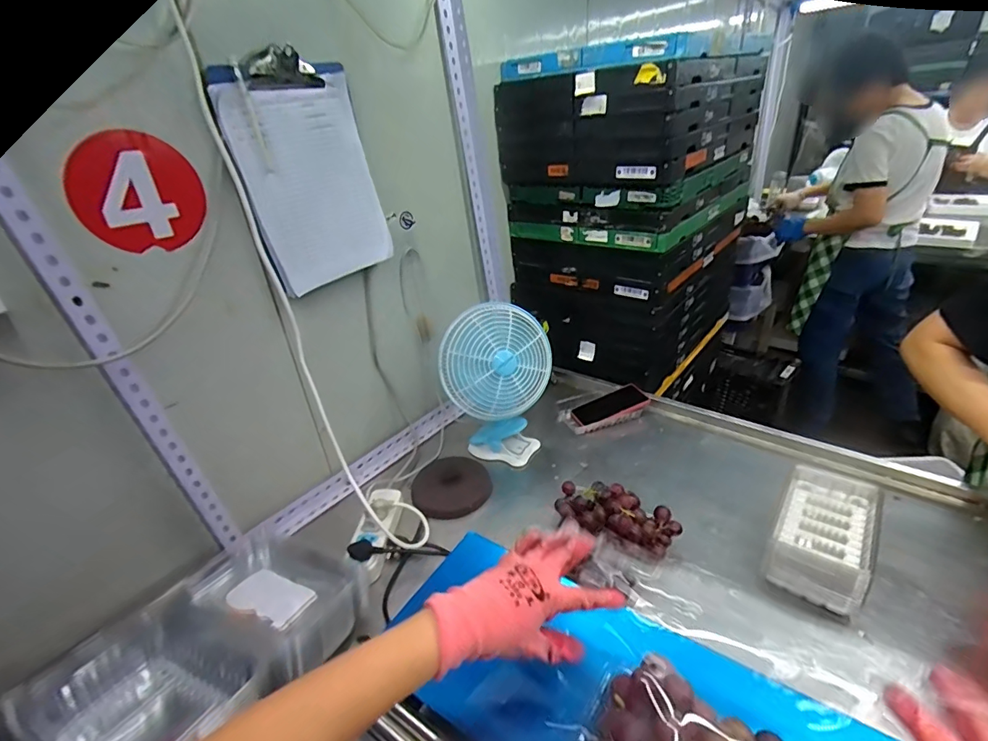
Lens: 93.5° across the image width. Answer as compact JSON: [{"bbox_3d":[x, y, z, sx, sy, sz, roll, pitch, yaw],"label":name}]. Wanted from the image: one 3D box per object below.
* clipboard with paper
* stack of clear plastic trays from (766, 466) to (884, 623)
[{"bbox_3d":[-0.263,-0.268,0.675,0.028,0.312,0.214,19,44,27],"label":"clipboard with paper"},{"bbox_3d":[0.473,0.237,0.670,0.113,0.087,0.195,17,36,36],"label":"stack of clear plastic trays"}]

